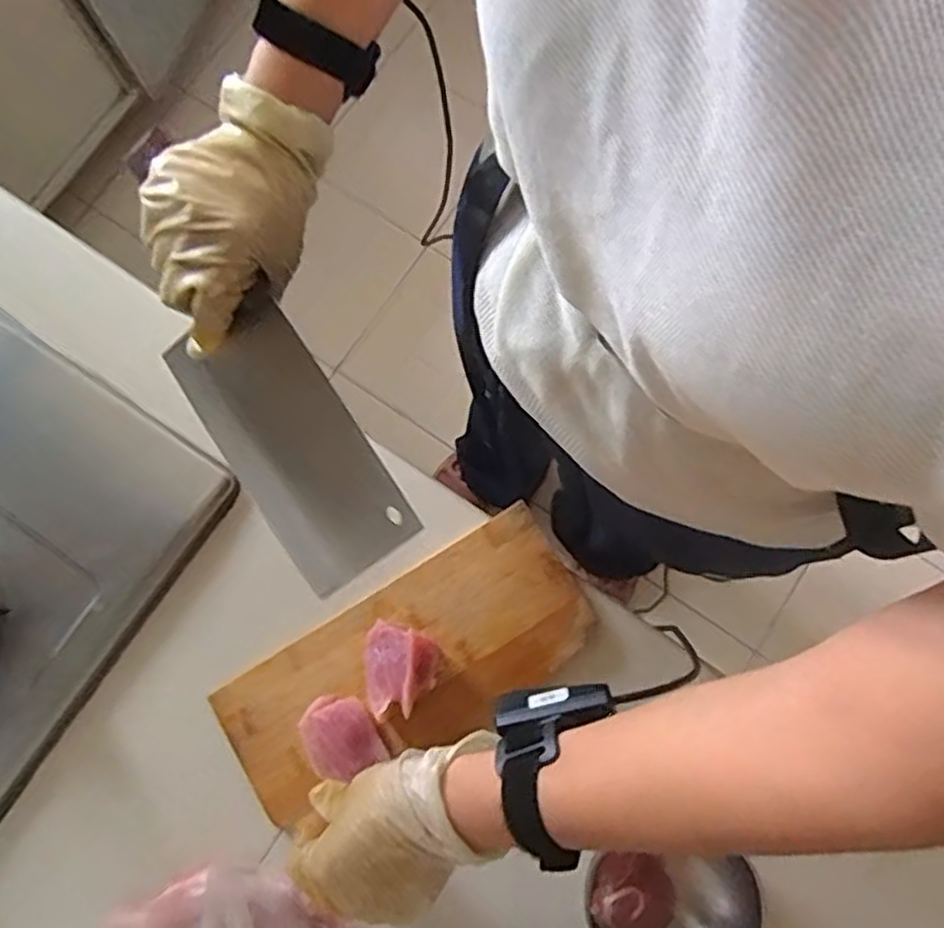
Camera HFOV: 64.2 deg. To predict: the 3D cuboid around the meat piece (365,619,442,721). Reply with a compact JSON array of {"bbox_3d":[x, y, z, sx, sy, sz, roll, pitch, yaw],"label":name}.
[{"bbox_3d":[-0.054,0.151,0.545,0.055,0.030,0.063,11,79,3],"label":"meat piece"}]

